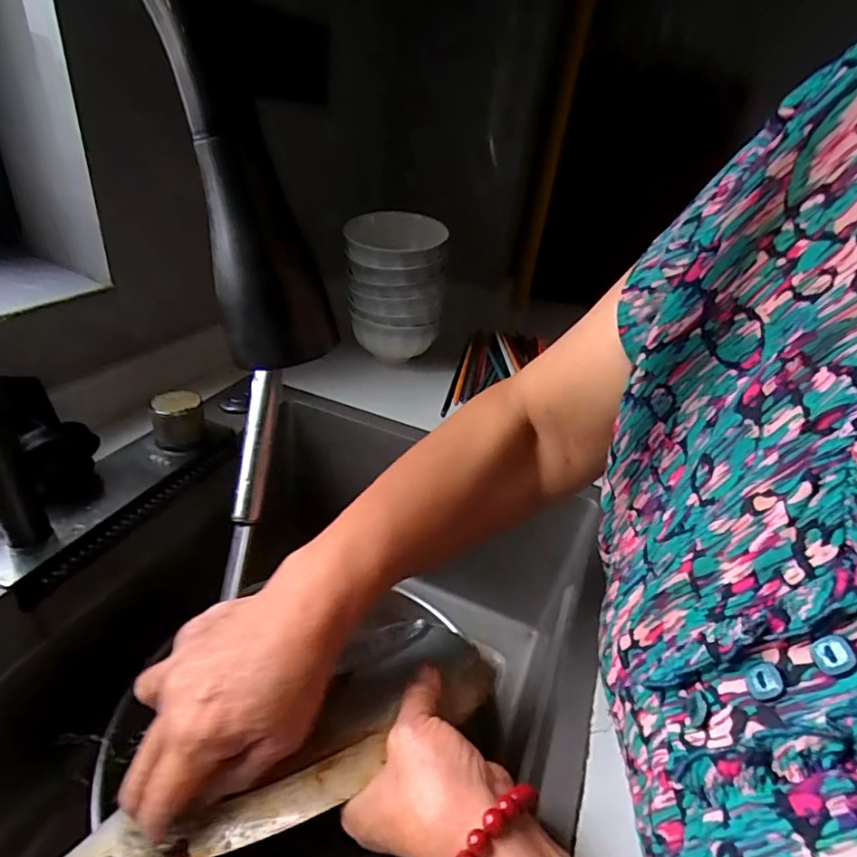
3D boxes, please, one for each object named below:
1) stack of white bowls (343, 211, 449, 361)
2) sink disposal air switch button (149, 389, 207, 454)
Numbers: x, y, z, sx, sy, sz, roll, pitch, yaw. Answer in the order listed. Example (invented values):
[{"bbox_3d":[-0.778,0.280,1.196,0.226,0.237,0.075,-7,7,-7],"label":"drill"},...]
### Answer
[{"bbox_3d":[-0.049,-0.191,0.695,0.123,0.159,0.150,4,31,-6],"label":"stack of white bowls"},{"bbox_3d":[-0.241,-0.006,0.502,0.047,0.048,0.047,-5,33,-19],"label":"sink disposal air switch button"}]

